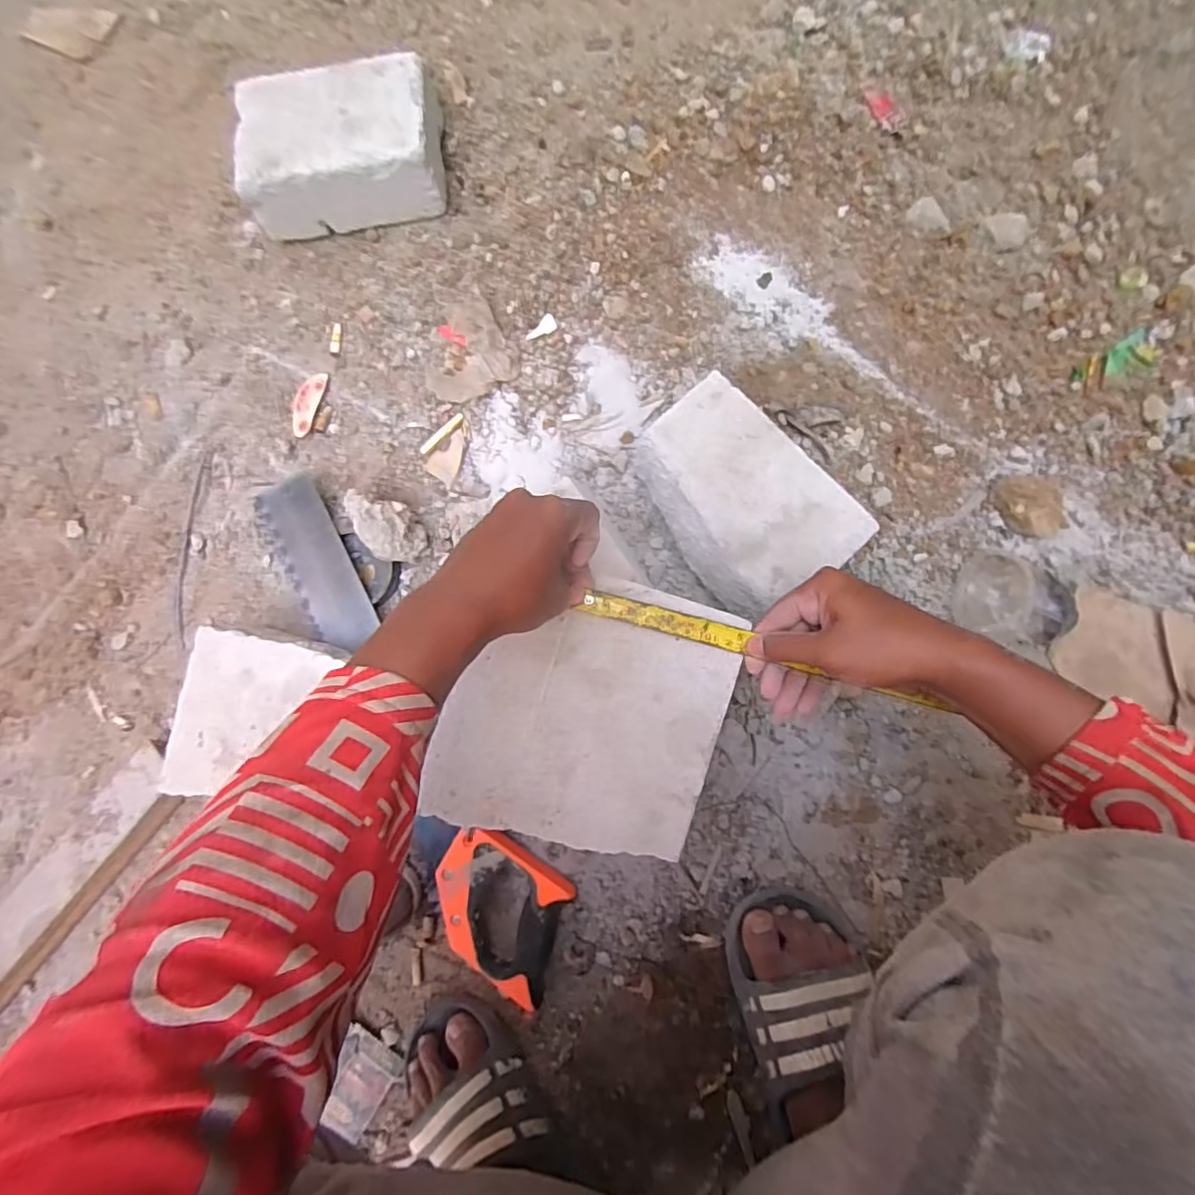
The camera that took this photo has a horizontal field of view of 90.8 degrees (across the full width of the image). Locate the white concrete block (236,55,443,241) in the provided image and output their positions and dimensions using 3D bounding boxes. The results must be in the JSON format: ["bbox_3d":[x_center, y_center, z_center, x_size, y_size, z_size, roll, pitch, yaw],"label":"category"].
[{"bbox_3d":[-0.267,-0.475,0.631,0.195,0.089,0.135,-4,83,6],"label":"white concrete block"}]

